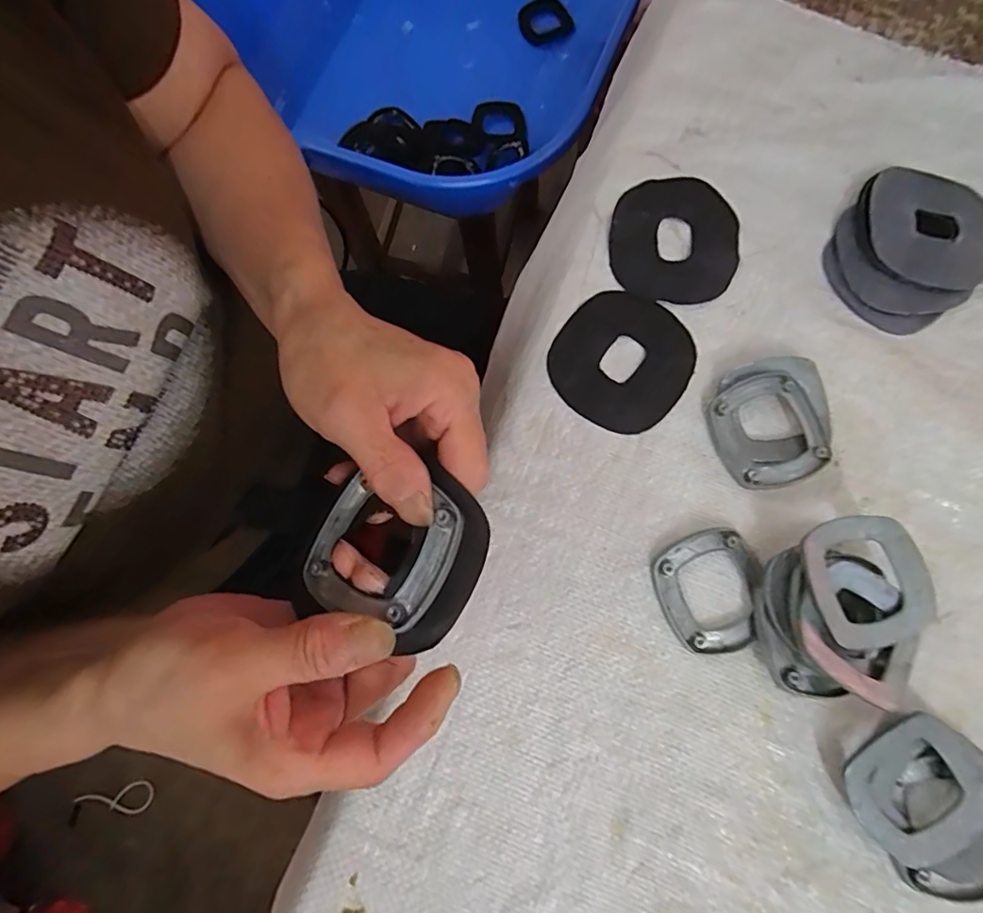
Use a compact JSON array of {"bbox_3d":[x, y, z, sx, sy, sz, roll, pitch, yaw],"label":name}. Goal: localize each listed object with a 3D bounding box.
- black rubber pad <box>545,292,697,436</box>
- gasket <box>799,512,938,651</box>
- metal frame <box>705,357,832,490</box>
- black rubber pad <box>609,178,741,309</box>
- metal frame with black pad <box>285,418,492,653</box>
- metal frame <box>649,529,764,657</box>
[{"bbox_3d":[0.076,-0.056,0.307,0.075,0.004,0.079,35,80,7],"label":"black rubber pad"},{"bbox_3d":[0.186,0.061,0.260,0.059,0.007,0.063,-14,80,-3],"label":"gasket"},{"bbox_3d":[0.158,-0.019,0.296,0.065,0.012,0.069,-12,79,-3],"label":"metal frame"},{"bbox_3d":[0.111,-0.132,0.320,0.076,0.007,0.080,8,78,1],"label":"black rubber pad"},{"bbox_3d":[-0.037,0.034,0.210,0.069,0.019,0.074,20,79,4],"label":"metal frame with black pad"},{"bbox_3d":[0.118,0.071,0.279,0.055,0.008,0.061,-20,79,-5],"label":"metal frame"}]

